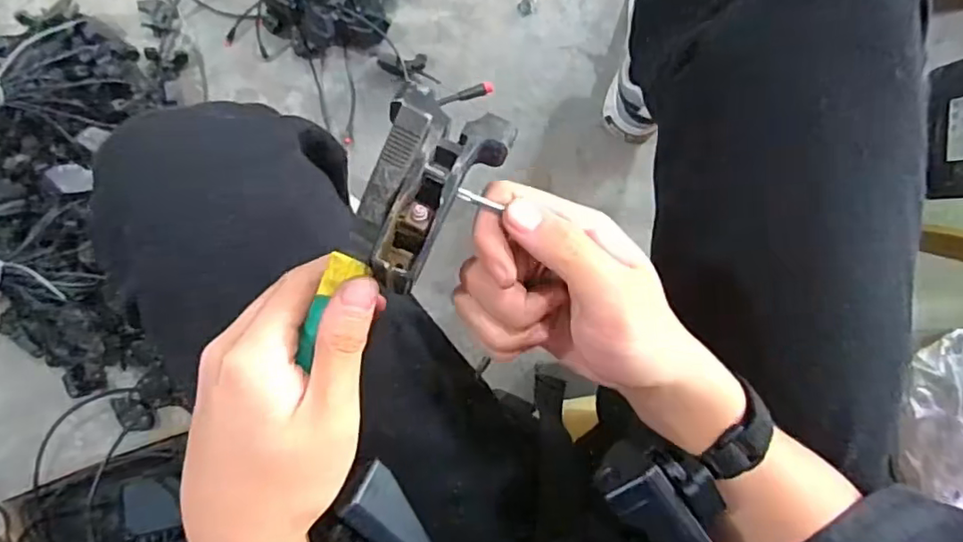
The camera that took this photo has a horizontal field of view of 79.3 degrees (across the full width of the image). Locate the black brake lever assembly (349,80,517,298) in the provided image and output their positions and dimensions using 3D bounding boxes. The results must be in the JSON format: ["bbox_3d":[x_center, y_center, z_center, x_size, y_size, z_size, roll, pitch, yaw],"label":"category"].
[{"bbox_3d":[-0.022,-0.031,0.227,0.046,0.024,0.076,22,95,-1],"label":"black brake lever assembly"}]

